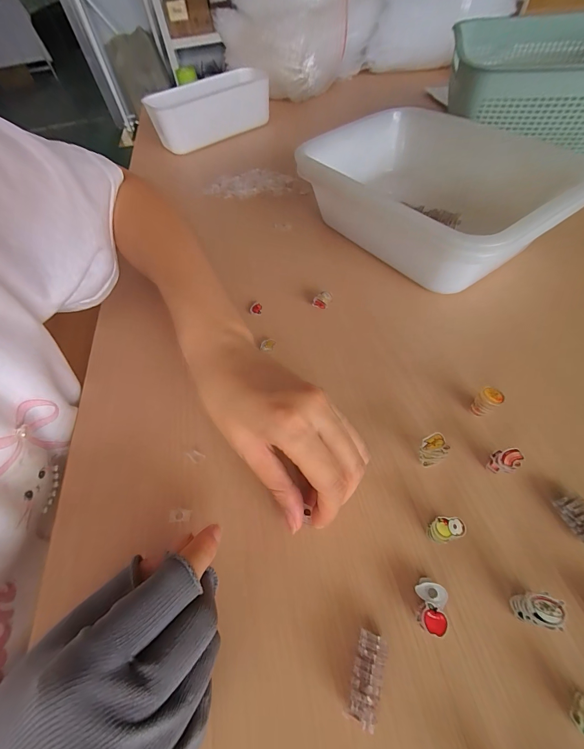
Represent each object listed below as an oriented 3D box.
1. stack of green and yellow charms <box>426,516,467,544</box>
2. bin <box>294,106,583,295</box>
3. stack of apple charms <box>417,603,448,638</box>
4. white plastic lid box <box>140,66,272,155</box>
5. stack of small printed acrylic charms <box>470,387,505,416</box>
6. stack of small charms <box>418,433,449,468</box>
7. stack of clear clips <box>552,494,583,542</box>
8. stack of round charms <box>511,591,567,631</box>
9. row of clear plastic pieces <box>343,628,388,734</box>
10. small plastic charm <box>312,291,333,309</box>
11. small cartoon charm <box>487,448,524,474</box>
[{"bbox_3d":[0.090,0.092,0.185,0.018,0.019,0.012,-17,55,-6],"label":"stack of green and yellow charms"},{"bbox_3d":[0.138,-0.184,0.328,0.181,0.078,0.246,-36,59,-18],"label":"bin"},{"bbox_3d":[0.072,0.128,0.163,0.013,0.013,0.012,16,58,16],"label":"stack of apple charms"},{"bbox_3d":[-0.138,-0.454,0.536,0.210,0.067,0.082,-30,58,-14],"label":"white plastic lid box"},{"bbox_3d":[0.139,0.021,0.224,0.011,0.026,0.014,-35,59,-17],"label":"stack of small printed acrylic charms"},{"bbox_3d":[0.094,0.052,0.209,0.016,0.023,0.016,34,65,25],"label":"stack of small charms"},{"bbox_3d":[0.171,0.086,0.185,0.015,0.009,0.027,-22,56,-9],"label":"stack of clear clips"},{"bbox_3d":[0.125,0.120,0.159,0.015,0.022,0.014,-3,55,4],"label":"stack of round charms"},{"bbox_3d":[0.037,0.148,0.154,0.014,0.015,0.033,16,58,16],"label":"row of clear plastic pieces"},{"bbox_3d":[0.030,-0.073,0.305,0.016,0.014,0.012,25,61,21],"label":"small plastic charm"},{"bbox_3d":[0.138,0.057,0.203,0.015,0.019,0.011,-4,55,3],"label":"small cartoon charm"}]

